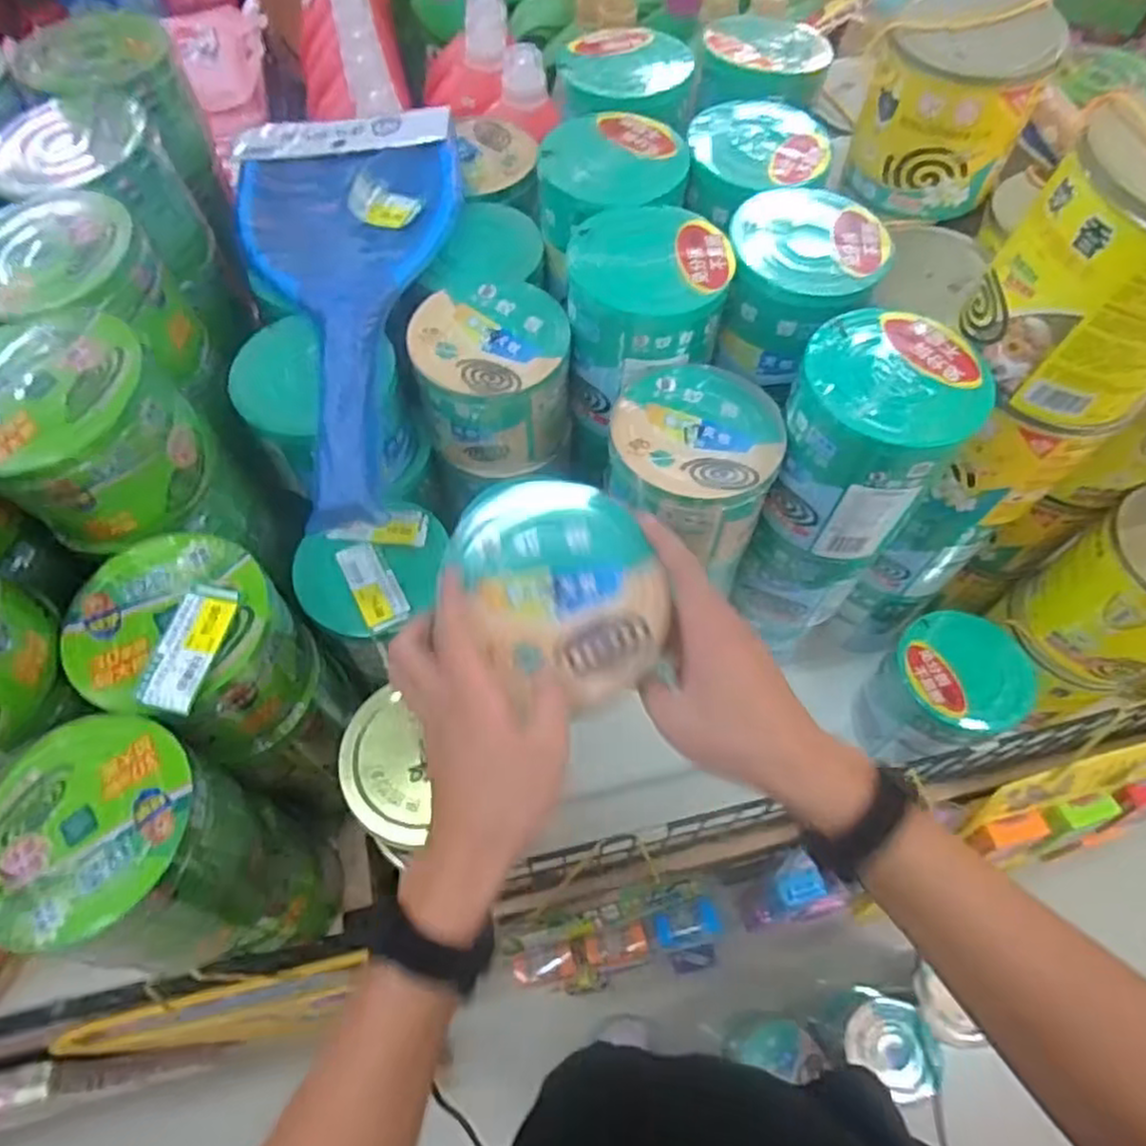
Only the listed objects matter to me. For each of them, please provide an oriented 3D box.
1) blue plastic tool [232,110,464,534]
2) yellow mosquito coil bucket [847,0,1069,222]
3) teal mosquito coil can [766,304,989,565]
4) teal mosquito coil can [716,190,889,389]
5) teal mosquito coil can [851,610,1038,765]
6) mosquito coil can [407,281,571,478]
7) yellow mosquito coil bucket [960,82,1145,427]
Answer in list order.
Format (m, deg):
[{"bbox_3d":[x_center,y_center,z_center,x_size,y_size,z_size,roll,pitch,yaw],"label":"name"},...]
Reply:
[{"bbox_3d":[-0.188,-0.245,0.613,0.204,0.031,0.483,-9,62,-6],"label":"blue plastic tool"},{"bbox_3d":[0.344,-0.438,0.665,0.146,0.148,0.138,24,64,12],"label":"yellow mosquito coil bucket"},{"bbox_3d":[0.234,-0.105,0.578,0.126,0.154,0.125,0,61,-1],"label":"teal mosquito coil can"},{"bbox_3d":[0.196,-0.251,0.629,0.129,0.096,0.139,-3,61,-3],"label":"teal mosquito coil can"},{"bbox_3d":[0.402,0.141,0.793,0.134,0.139,0.119,-21,64,-12],"label":"teal mosquito coil can"},{"bbox_3d":[-0.067,-0.176,0.657,0.141,0.119,0.139,-3,61,-3],"label":"mosquito coil can"},{"bbox_3d":[0.374,-0.205,0.484,0.140,0.154,0.137,31,65,15],"label":"yellow mosquito coil bucket"}]

